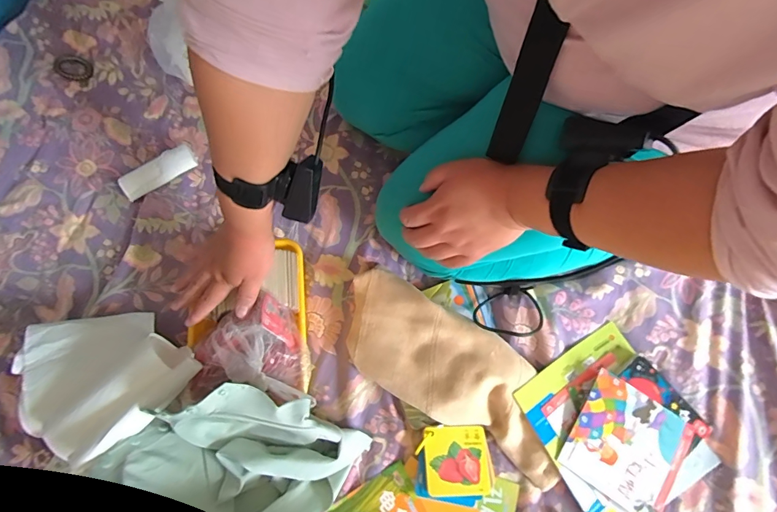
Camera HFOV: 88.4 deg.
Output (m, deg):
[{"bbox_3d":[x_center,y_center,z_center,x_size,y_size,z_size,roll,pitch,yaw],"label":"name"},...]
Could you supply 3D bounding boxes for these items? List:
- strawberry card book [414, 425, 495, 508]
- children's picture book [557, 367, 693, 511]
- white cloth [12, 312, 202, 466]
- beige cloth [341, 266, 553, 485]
[{"bbox_3d":[0.085,0.268,0.512,0.097,0.020,0.090,2,73,2],"label":"strawberry card book"},{"bbox_3d":[0.304,0.239,0.509,0.133,0.007,0.133,34,76,6],"label":"children's picture book"},{"bbox_3d":[-0.356,0.141,0.486,0.216,0.035,0.166,28,63,29],"label":"white cloth"},{"bbox_3d":[0.084,0.152,0.531,0.332,0.046,0.132,33,77,10],"label":"beige cloth"}]

